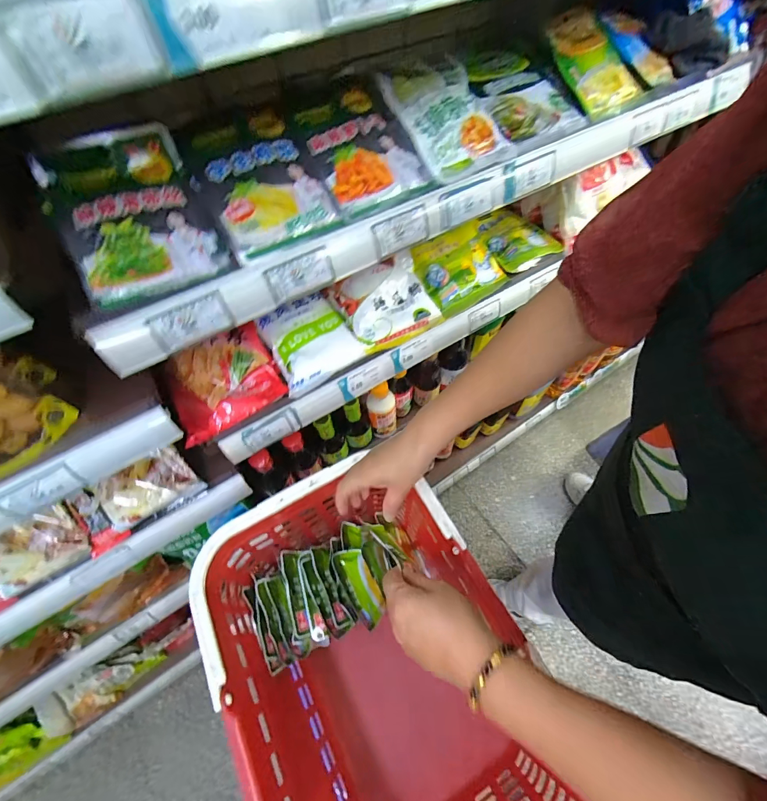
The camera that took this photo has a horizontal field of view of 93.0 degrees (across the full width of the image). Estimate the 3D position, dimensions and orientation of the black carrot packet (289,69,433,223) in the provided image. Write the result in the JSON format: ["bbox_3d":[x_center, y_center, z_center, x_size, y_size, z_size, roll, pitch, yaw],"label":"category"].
[{"bbox_3d":[-0.021,-0.242,0.368,0.106,0.022,0.116,-25,81,-13],"label":"black carrot packet"}]

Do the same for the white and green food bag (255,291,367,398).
[{"bbox_3d":[-0.105,-0.087,0.512,0.115,0.032,0.124,-32,62,-16],"label":"white and green food bag"}]

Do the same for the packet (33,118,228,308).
[{"bbox_3d":[-0.208,-0.145,0.308,0.119,0.028,0.129,-26,82,-17],"label":"packet"}]

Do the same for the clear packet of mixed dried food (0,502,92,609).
[{"bbox_3d":[-0.459,0.202,0.466,0.144,0.030,0.082,-27,100,-10],"label":"clear packet of mixed dried food"}]

